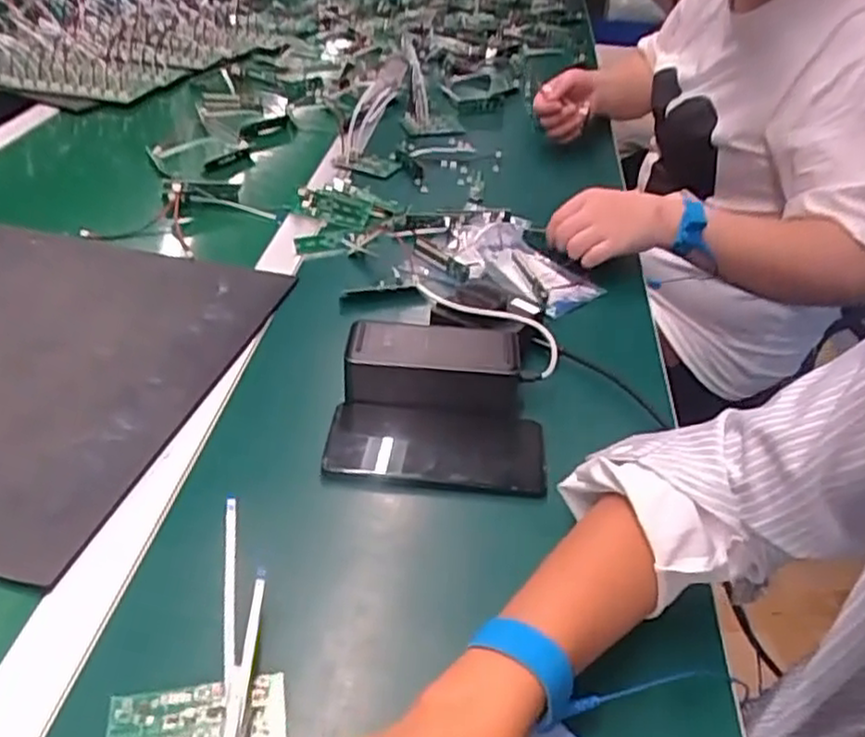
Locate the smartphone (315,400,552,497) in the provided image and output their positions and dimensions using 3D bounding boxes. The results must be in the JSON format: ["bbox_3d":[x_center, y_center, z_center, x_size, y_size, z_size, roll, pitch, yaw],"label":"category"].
[{"bbox_3d":[0.003,0.056,0.529,0.152,0.013,0.075,5,39,0],"label":"smartphone"}]

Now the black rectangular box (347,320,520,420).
[{"bbox_3d":[0.000,-0.001,0.563,0.132,0.047,0.057,2,39,-3],"label":"black rectangular box"}]

